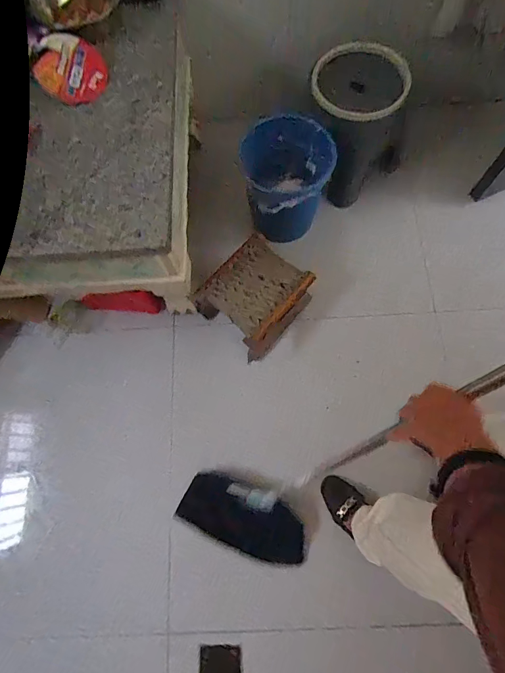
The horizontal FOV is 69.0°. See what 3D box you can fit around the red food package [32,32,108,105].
[{"bbox_3d":[-0.395,-0.584,0.799,0.143,0.055,0.150,-27,74,-6],"label":"red food package"}]

